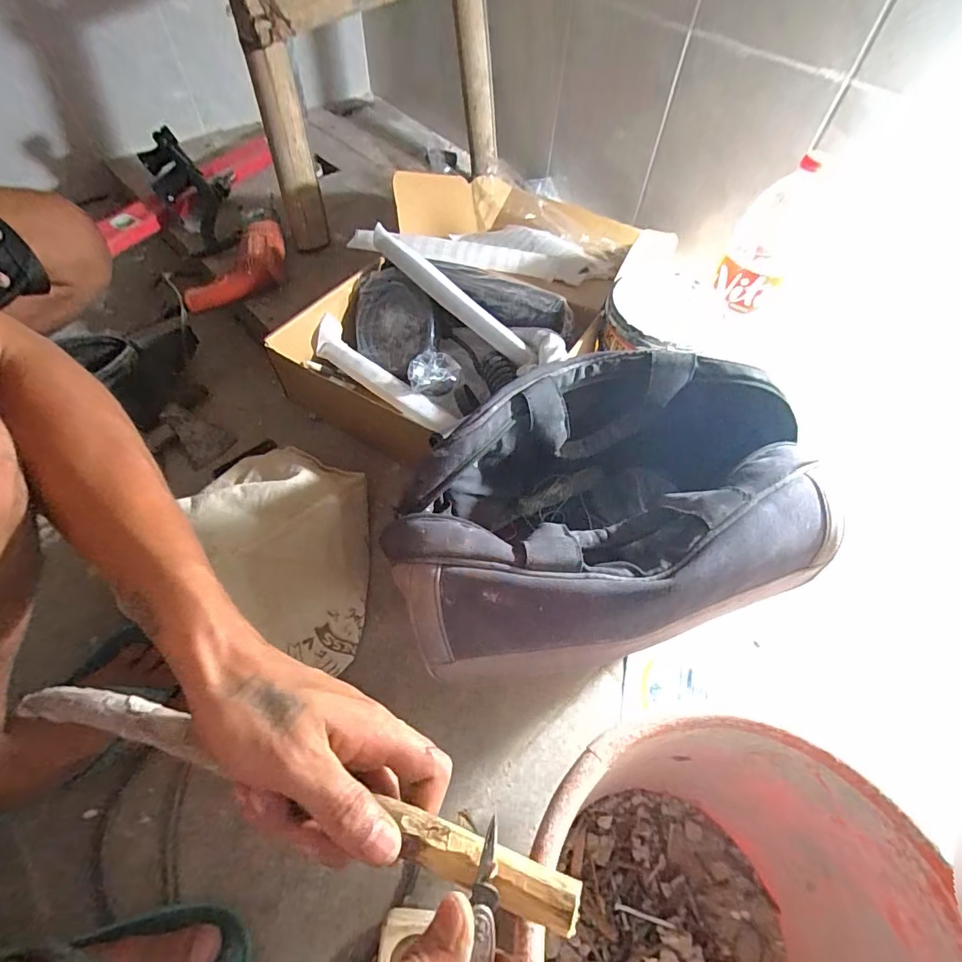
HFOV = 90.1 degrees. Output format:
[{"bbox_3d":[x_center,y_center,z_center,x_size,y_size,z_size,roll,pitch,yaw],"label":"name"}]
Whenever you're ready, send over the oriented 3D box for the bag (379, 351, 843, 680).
[{"bbox_3d":[0.097,0.036,0.443,0.350,0.206,0.234,-15,58,-14],"label":"bag"}]

